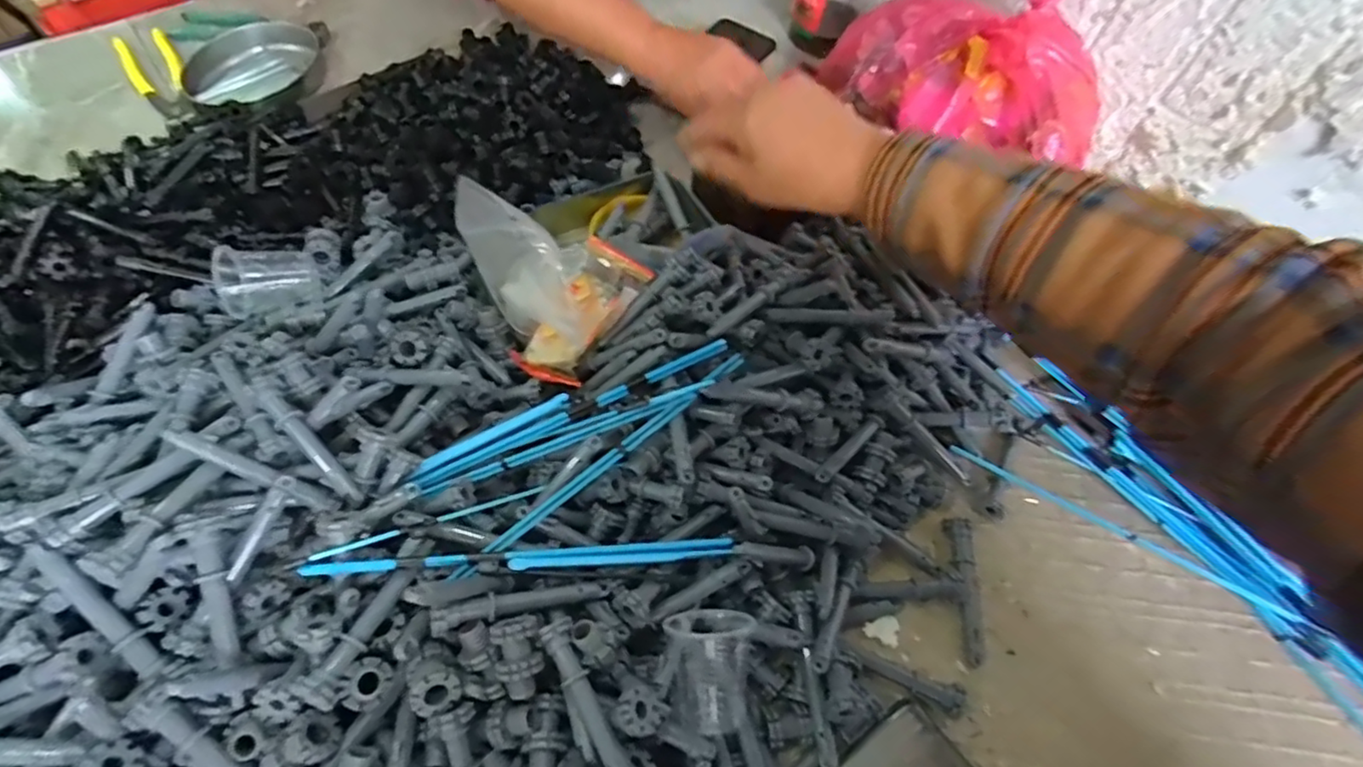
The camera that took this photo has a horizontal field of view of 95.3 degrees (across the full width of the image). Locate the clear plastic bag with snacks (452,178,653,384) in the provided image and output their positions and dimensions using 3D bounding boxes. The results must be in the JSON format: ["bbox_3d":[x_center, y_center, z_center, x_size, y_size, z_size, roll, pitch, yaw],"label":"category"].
[{"bbox_3d":[-0.077,-0.082,0.426,0.109,0.097,0.113,-23,64,-17],"label":"clear plastic bag with snacks"}]

